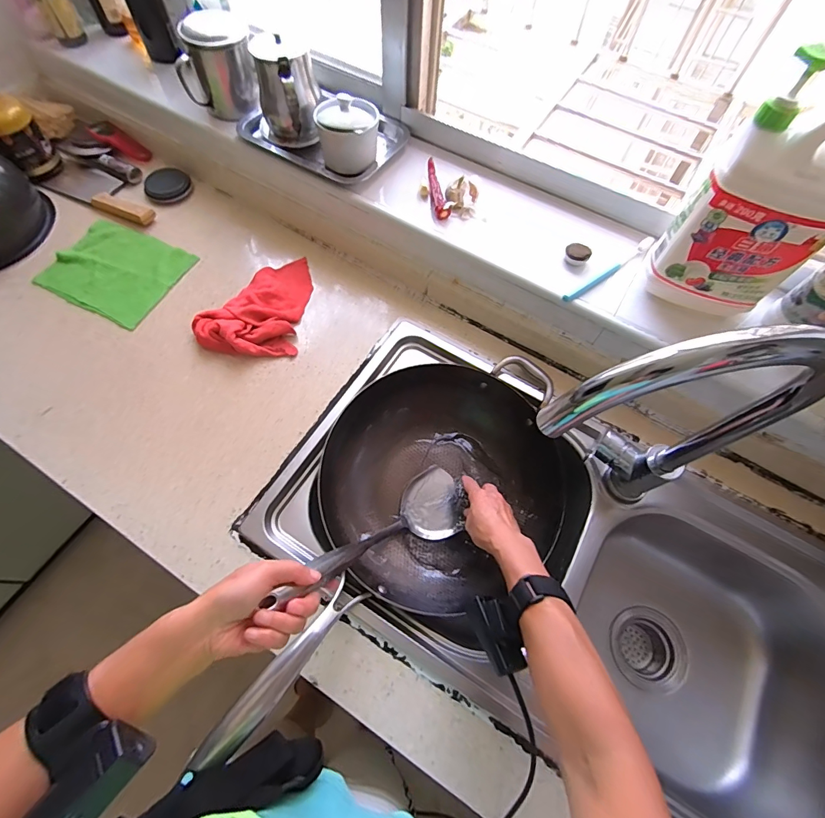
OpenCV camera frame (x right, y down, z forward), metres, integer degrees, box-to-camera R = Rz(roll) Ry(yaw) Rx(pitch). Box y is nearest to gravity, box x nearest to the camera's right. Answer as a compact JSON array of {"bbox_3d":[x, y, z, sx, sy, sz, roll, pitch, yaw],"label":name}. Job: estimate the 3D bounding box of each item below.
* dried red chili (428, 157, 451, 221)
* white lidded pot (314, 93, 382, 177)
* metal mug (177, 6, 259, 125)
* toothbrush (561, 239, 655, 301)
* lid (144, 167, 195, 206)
[{"bbox_3d":[0.038,-0.341,0.631,0.020,0.019,0.117,-6,65,-5],"label":"dried red chili"},{"bbox_3d":[-0.097,-0.418,0.624,0.094,0.080,0.083,-6,65,-5],"label":"white lidded pot"},{"bbox_3d":[-0.318,-0.555,0.666,0.120,0.114,0.096,-25,68,-13],"label":"metal mug"},{"bbox_3d":[0.277,-0.193,0.575,0.176,0.016,0.015,-35,73,-15],"label":"toothbrush"},{"bbox_3d":[-0.449,-0.410,0.755,0.079,0.010,0.076,1,65,-1],"label":"lid"}]

